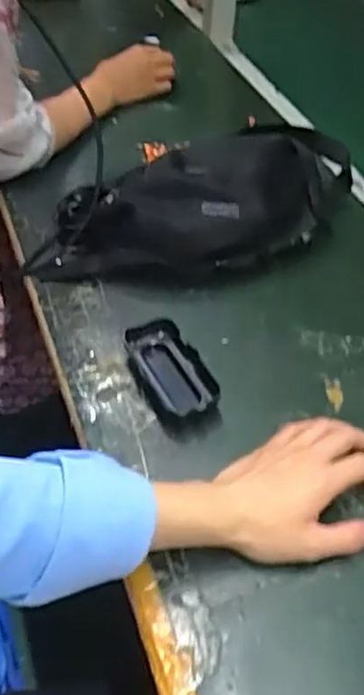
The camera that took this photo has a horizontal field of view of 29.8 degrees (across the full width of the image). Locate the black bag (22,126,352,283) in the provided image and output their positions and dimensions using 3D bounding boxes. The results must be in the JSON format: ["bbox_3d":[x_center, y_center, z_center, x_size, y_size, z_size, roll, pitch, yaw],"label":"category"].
[{"bbox_3d":[0.021,-0.154,0.745,0.364,0.076,0.164,-19,50,-20],"label":"black bag"}]

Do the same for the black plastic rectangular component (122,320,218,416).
[{"bbox_3d":[-0.009,0.020,0.624,0.049,0.024,0.108,-20,50,-21],"label":"black plastic rectangular component"}]

